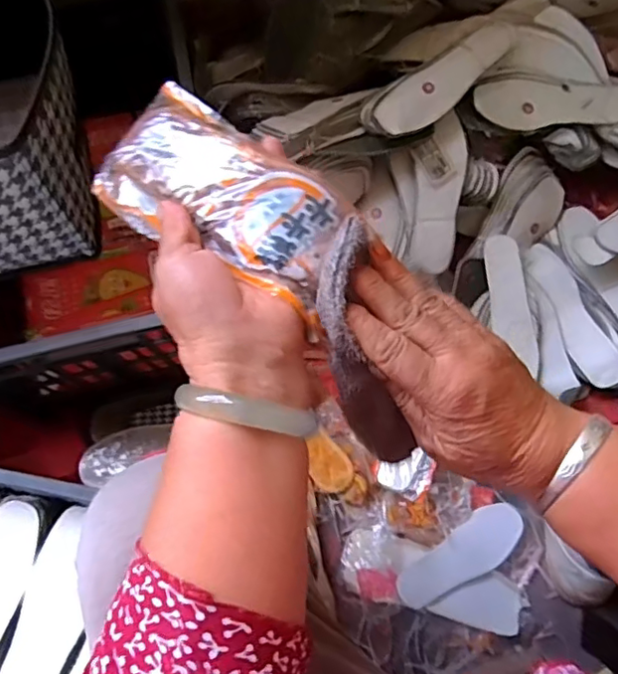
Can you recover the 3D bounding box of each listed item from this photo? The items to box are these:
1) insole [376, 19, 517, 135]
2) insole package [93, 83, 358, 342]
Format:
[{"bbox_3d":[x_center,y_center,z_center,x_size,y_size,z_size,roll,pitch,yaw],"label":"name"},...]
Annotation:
[{"bbox_3d":[0.185,-0.340,0.779,0.235,0.013,0.064,-38,86,-11],"label":"insole"},{"bbox_3d":[-0.045,-0.078,0.341,0.163,0.021,0.080,35,74,16],"label":"insole package"}]

